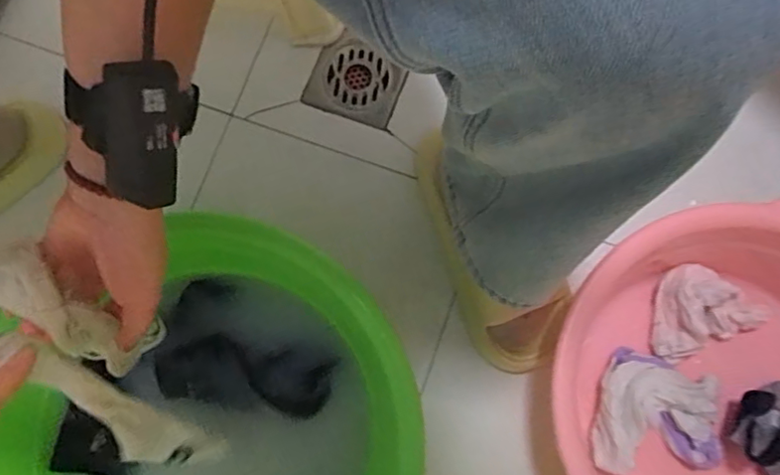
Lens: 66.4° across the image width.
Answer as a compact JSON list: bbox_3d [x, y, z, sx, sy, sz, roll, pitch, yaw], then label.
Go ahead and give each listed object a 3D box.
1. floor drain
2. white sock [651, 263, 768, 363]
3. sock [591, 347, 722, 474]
[{"bbox_3d":[-0.037,-0.178,0.670,0.102,0.012,0.091,21,81,5],"label":"floor drain"},{"bbox_3d":[0.317,0.077,0.584,0.106,0.035,0.087,4,80,2],"label":"white sock"},{"bbox_3d":[0.260,0.169,0.568,0.124,0.036,0.106,12,80,3],"label":"sock"}]

